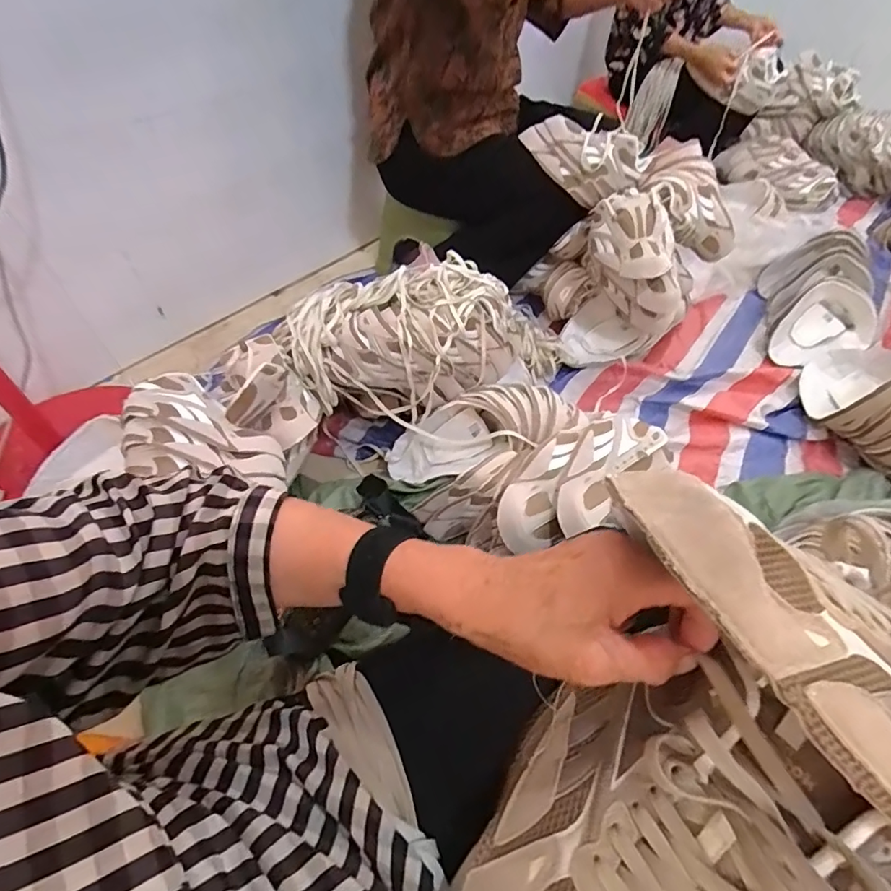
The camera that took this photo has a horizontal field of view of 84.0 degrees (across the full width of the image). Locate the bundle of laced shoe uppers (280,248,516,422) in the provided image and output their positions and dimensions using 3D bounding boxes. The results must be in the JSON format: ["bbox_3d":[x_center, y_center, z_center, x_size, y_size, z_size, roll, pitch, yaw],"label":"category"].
[{"bbox_3d":[-0.049,-0.193,0.935,0.487,0.207,0.248,-15,53,-11],"label":"bundle of laced shoe uppers"}]

